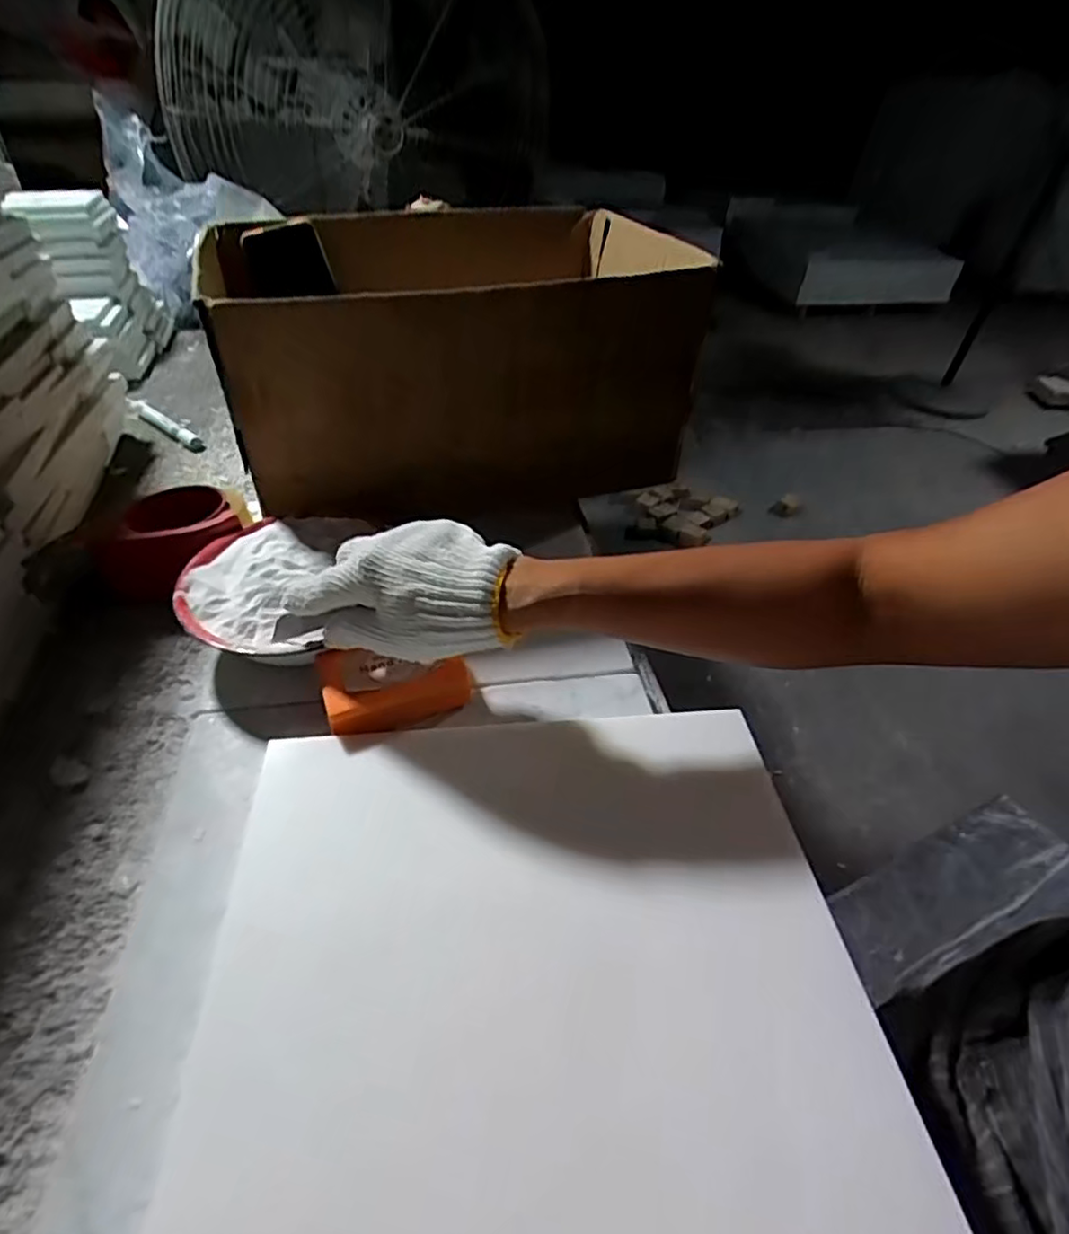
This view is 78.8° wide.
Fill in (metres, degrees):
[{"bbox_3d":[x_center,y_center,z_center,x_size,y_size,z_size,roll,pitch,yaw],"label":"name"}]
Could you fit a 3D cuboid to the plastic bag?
[{"bbox_3d":[-0.529,-0.622,0.991,0.224,0.245,0.130,22,47,19],"label":"plastic bag"}]

